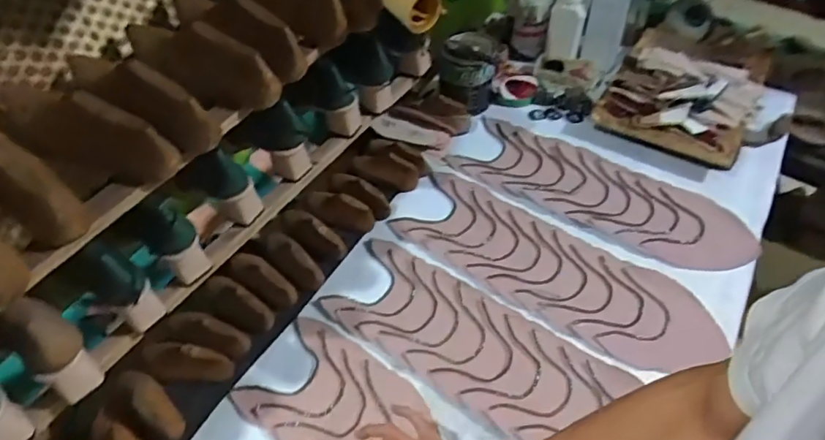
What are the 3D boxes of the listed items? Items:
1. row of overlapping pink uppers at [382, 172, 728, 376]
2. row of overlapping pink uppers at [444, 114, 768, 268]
[{"bbox_3d":[0.221,0.075,0.869,0.500,0.011,0.181,25,56,19],"label":"row of overlapping pink uppers"},{"bbox_3d":[0.327,-0.050,0.958,0.496,0.021,0.172,26,56,20],"label":"row of overlapping pink uppers"}]

